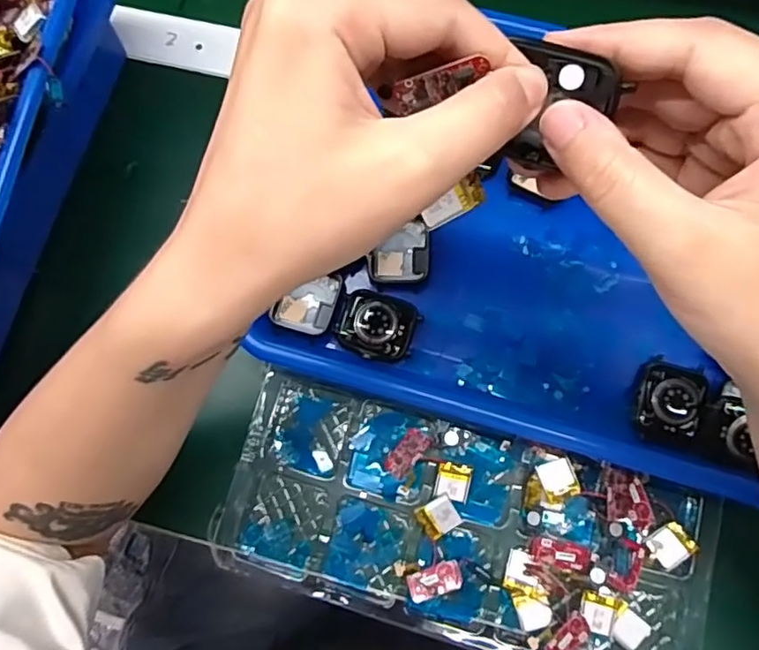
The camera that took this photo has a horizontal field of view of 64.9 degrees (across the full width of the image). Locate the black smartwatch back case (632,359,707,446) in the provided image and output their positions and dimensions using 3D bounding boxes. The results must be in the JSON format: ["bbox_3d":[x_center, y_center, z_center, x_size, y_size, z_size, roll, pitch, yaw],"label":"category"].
[{"bbox_3d":[0.159,0.042,0.326,0.033,0.009,0.043,15,76,6],"label":"black smartwatch back case"}]

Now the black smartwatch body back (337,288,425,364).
[{"bbox_3d":[-0.001,0.000,0.345,0.043,0.008,0.038,16,76,6],"label":"black smartwatch body back"}]

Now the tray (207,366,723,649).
[{"bbox_3d":[0.046,0.114,0.330,0.260,0.024,0.112,15,76,6],"label":"tray"}]

